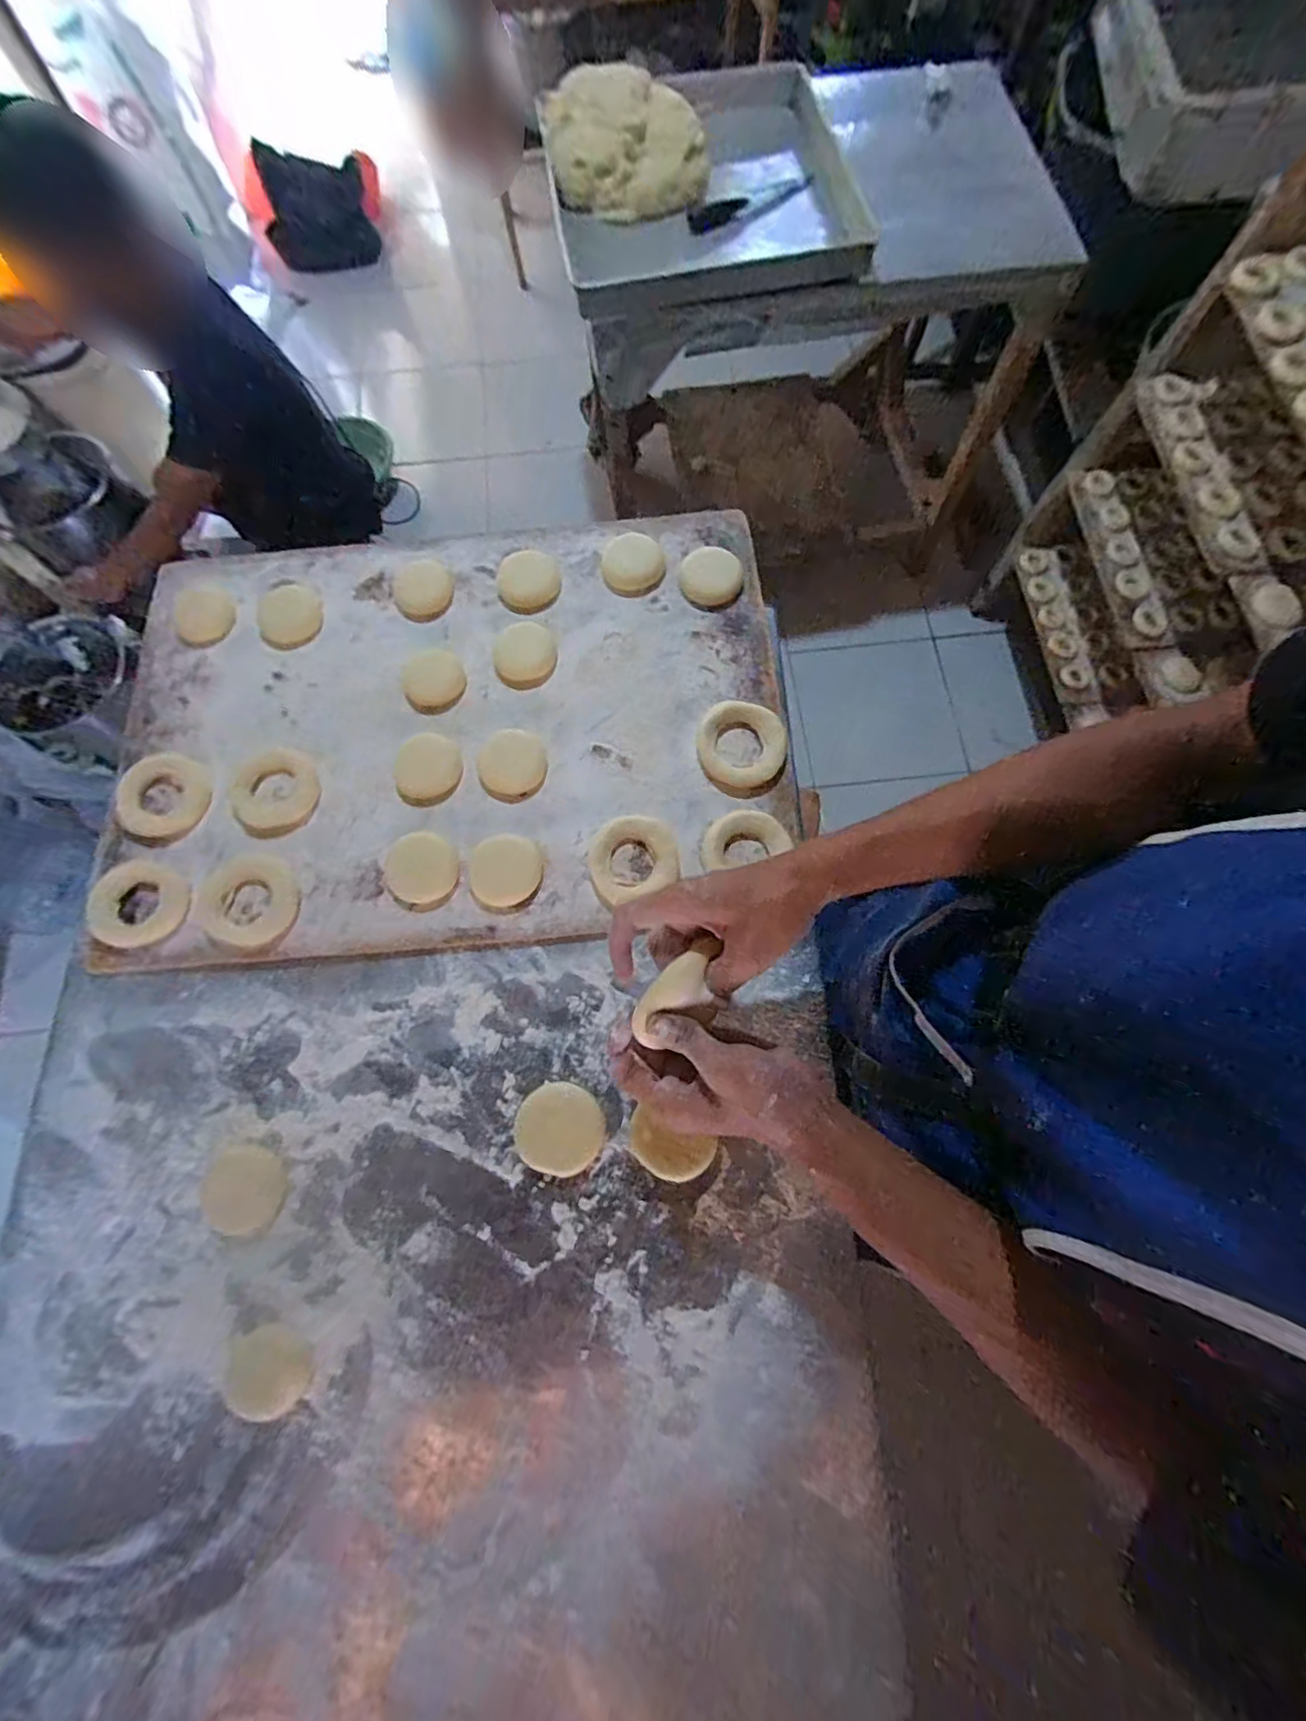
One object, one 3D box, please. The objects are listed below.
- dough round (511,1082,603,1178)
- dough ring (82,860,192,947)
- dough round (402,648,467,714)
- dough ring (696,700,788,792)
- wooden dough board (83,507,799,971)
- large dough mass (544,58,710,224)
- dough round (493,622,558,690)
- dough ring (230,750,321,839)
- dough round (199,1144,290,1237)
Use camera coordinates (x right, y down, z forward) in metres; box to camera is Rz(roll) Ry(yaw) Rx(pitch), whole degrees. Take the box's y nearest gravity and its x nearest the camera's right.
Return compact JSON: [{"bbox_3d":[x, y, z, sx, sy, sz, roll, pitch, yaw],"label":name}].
[{"bbox_3d":[-0.071,0.203,0.454,0.065,0.013,0.060,0,74,1],"label":"dough round"},{"bbox_3d":[-0.430,0.037,0.499,0.077,0.007,0.071,25,76,8],"label":"dough ring"},{"bbox_3d":[-0.205,-0.169,0.558,0.058,0.008,0.063,0,74,1],"label":"dough round"},{"bbox_3d":[0.077,-0.100,0.522,0.076,0.014,0.074,0,74,1],"label":"dough ring"},{"bbox_3d":[-0.189,-0.135,0.550,0.591,0.028,0.420,-4,74,0],"label":"wooden dough board"},{"bbox_3d":[-0.044,-1.203,0.997,0.267,0.107,0.189,-6,74,-1],"label":"large dough mass"},{"bbox_3d":[-0.120,-0.193,0.562,0.058,0.007,0.065,-5,74,-1],"label":"dough round"},{"bbox_3d":[-0.334,-0.061,0.529,0.070,0.007,0.079,-17,74,-4],"label":"dough ring"},{"bbox_3d":[-0.305,0.246,0.447,0.061,0.005,0.058,0,74,1],"label":"dough round"}]

